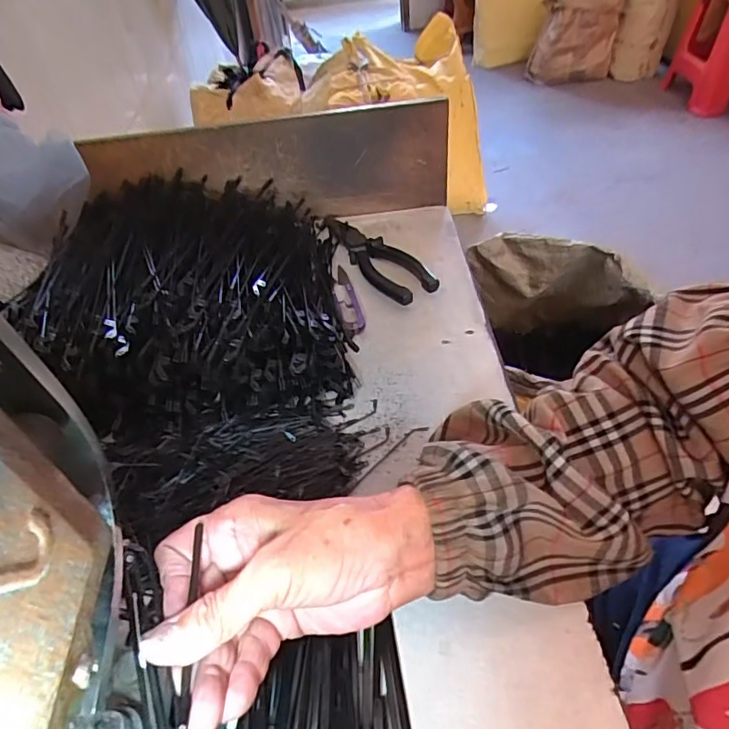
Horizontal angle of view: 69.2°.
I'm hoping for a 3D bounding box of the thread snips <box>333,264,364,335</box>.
[{"bbox_3d":[-0.017,-0.063,0.489,0.020,0.013,0.104,-10,47,-4],"label":"thread snips"}]

